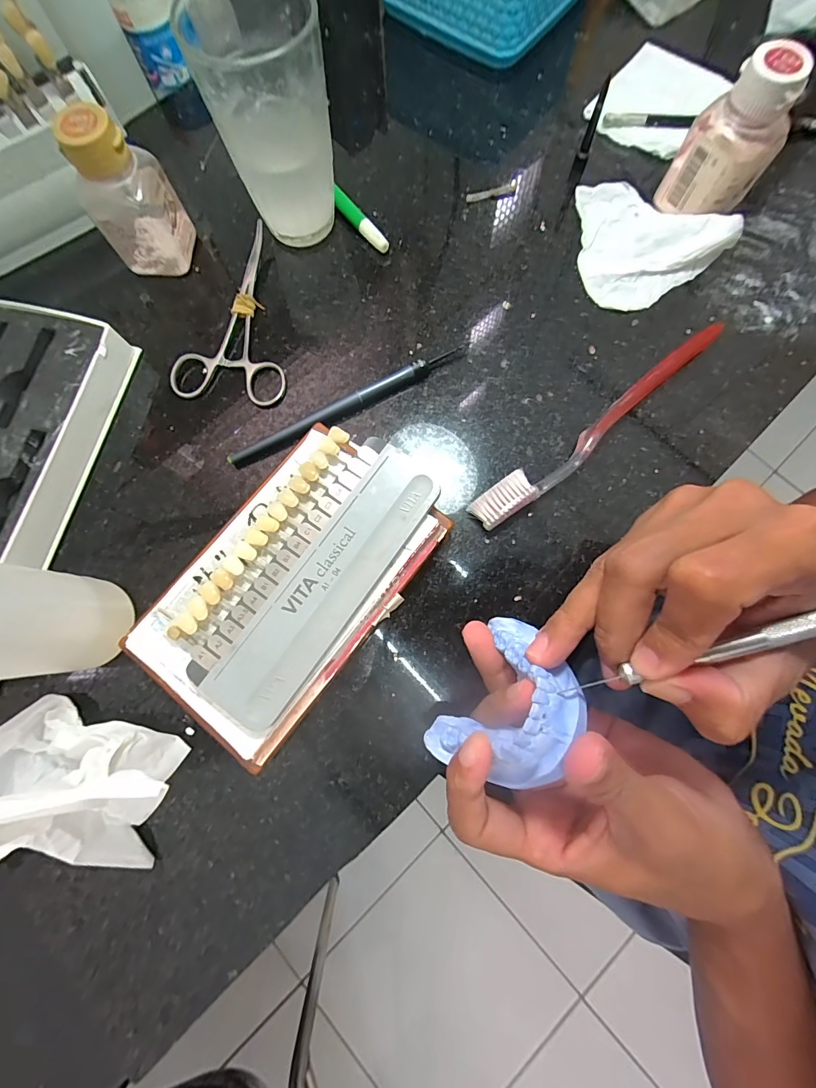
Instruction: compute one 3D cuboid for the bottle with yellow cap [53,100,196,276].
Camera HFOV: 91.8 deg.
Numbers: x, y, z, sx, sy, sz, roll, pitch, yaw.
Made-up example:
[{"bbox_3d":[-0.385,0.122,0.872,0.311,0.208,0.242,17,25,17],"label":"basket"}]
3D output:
[{"bbox_3d":[-0.161,-0.201,0.231,0.036,0.073,0.039,6,78,2],"label":"bottle with yellow cap"}]

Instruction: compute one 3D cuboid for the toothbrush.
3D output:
[{"bbox_3d":[0.111,-0.068,0.227,0.182,0.013,0.019,-37,80,-7],"label":"toothbrush"}]

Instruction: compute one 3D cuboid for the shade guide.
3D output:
[{"bbox_3d":[-0.050,0.010,0.196,0.067,0.008,0.143,35,80,7],"label":"shade guide"}]

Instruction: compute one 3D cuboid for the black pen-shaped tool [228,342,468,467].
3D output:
[{"bbox_3d":[-0.034,-0.083,0.235,0.153,0.009,0.008,-28,79,-5],"label":"black pen-shaped tool"}]

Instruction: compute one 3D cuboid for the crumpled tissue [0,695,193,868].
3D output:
[{"bbox_3d":[-0.172,0.117,0.176,0.120,0.043,0.083,6,78,2],"label":"crumpled tissue"}]

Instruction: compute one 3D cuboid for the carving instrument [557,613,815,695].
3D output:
[{"bbox_3d":[0.122,0.034,0.138,0.135,0.004,0.007,-21,78,11],"label":"carving instrument"}]

